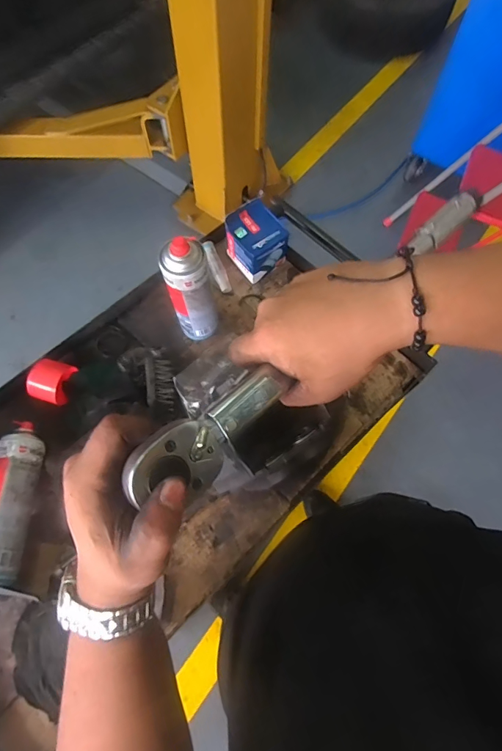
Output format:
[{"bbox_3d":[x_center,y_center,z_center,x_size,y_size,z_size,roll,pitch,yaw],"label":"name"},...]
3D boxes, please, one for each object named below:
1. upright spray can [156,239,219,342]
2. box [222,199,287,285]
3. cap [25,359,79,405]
[{"bbox_3d":[-0.088,-0.119,0.624,0.065,0.220,0.052,-13,68,-6],"label":"upright spray can"},{"bbox_3d":[0.008,-0.239,0.739,0.086,0.089,0.091,-36,73,-14],"label":"box"},{"bbox_3d":[-0.317,0.008,0.654,0.054,0.035,0.067,15,68,6],"label":"cap"}]

